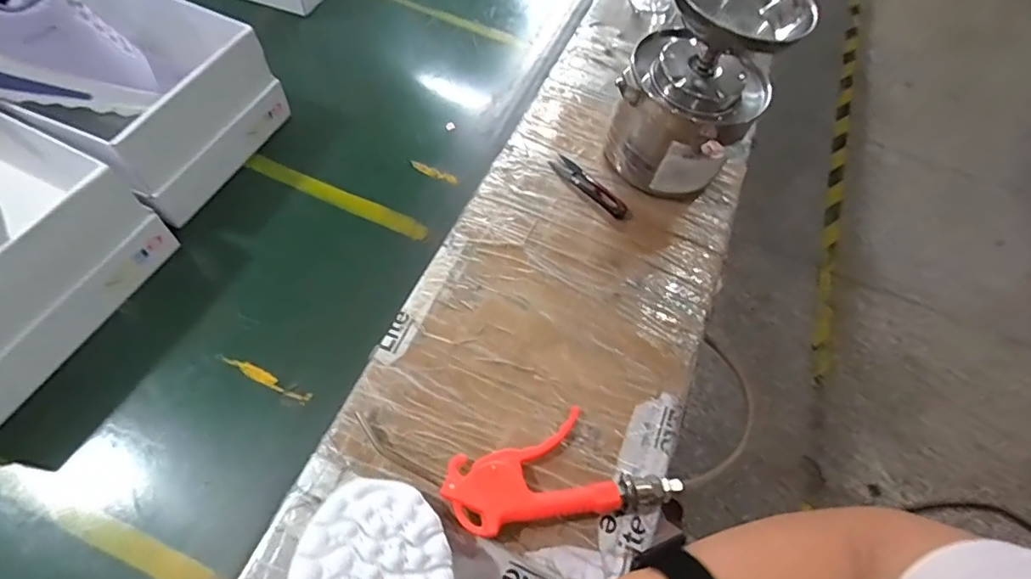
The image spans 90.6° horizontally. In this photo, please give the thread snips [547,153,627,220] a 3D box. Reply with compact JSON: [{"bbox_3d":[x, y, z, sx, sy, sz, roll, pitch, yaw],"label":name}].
[{"bbox_3d":[0.080,-0.113,0.554,0.102,0.010,0.024,40,66,20],"label":"thread snips"}]

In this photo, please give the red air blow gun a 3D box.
[{"bbox_3d":[0.034,0.138,0.399,0.172,0.031,0.077,-7,60,-10],"label":"red air blow gun"}]

